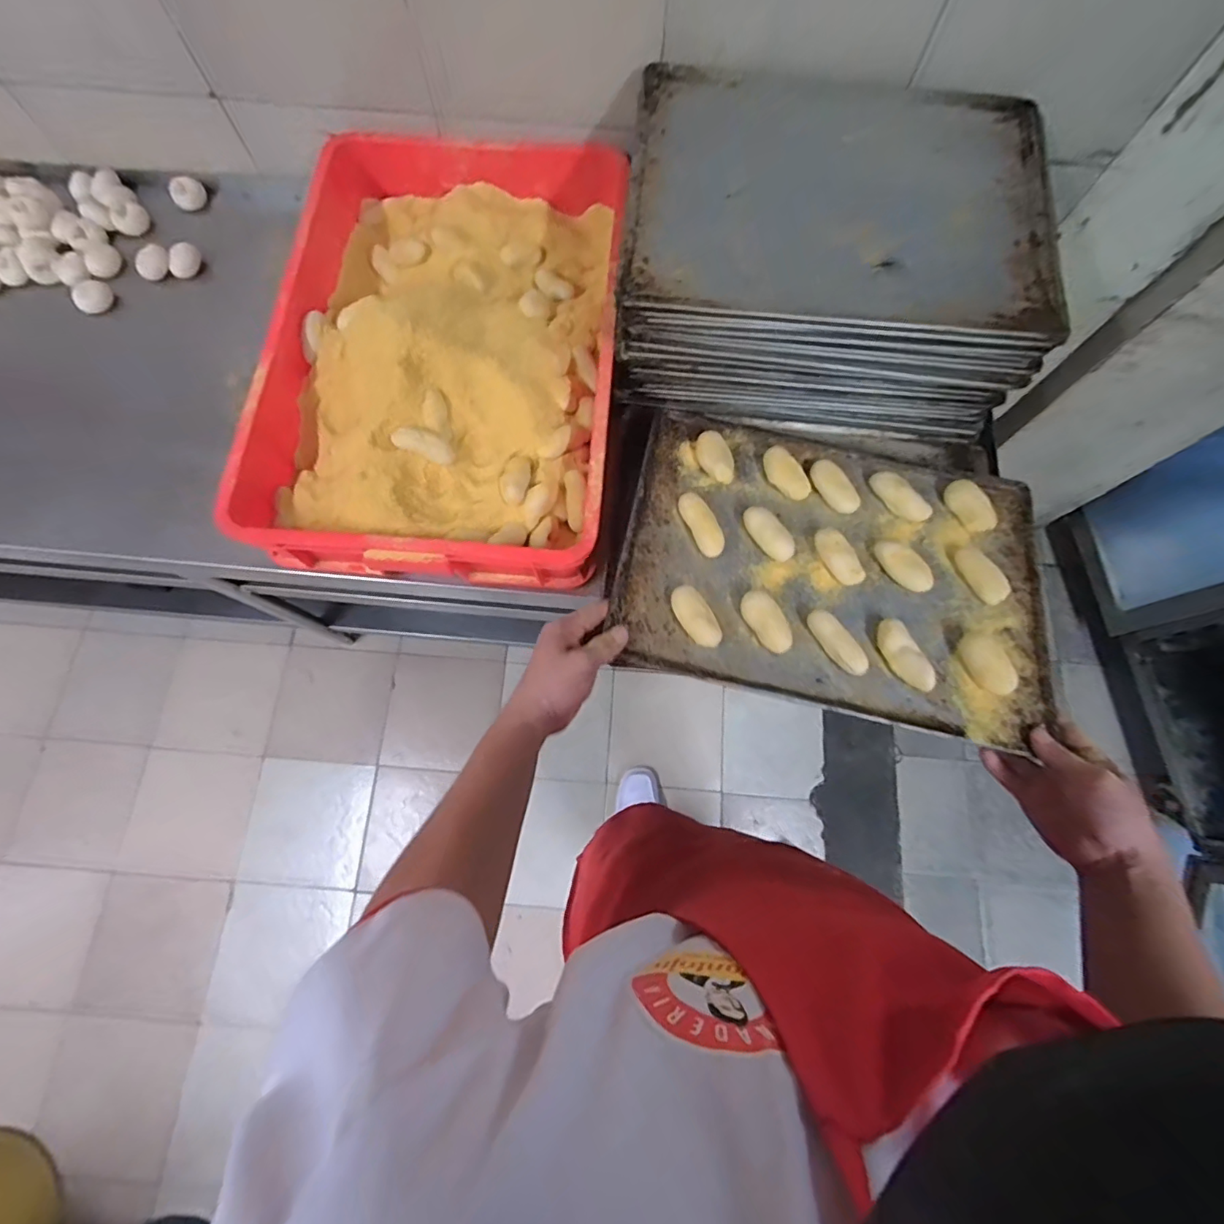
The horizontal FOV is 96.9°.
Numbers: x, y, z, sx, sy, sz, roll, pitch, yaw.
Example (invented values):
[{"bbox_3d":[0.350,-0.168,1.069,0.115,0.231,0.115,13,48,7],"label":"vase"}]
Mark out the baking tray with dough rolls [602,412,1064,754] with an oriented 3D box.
[{"bbox_3d":[0.250,-0.059,0.607,0.466,0.050,0.355,13,66,2],"label":"baking tray with dough rolls"}]

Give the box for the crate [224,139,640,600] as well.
[{"bbox_3d":[-0.214,-0.351,0.705,0.429,0.088,0.640,0,74,0],"label":"crate"}]

